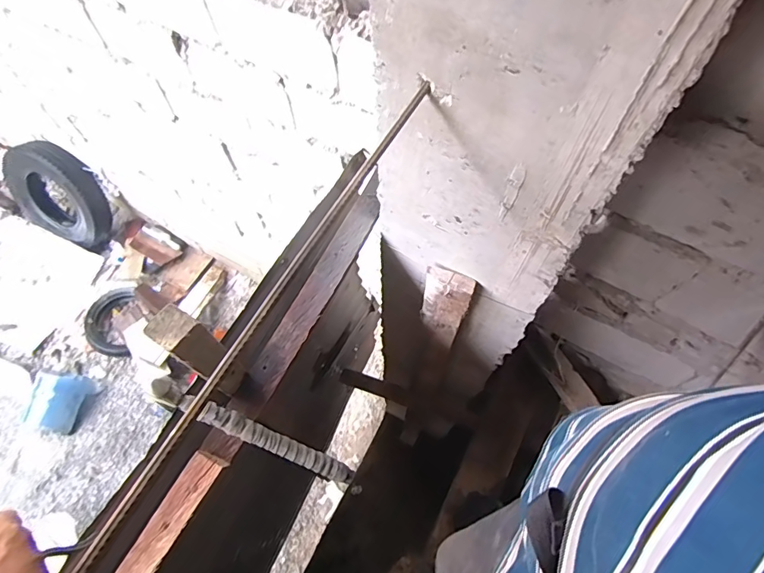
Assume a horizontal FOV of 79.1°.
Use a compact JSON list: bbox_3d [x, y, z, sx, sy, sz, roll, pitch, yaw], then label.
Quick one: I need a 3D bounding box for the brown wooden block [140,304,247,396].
[{"bbox_3d":[-0.225,0.094,0.601,0.056,0.231,0.049,35,69,16],"label":"brown wooden block"}]

